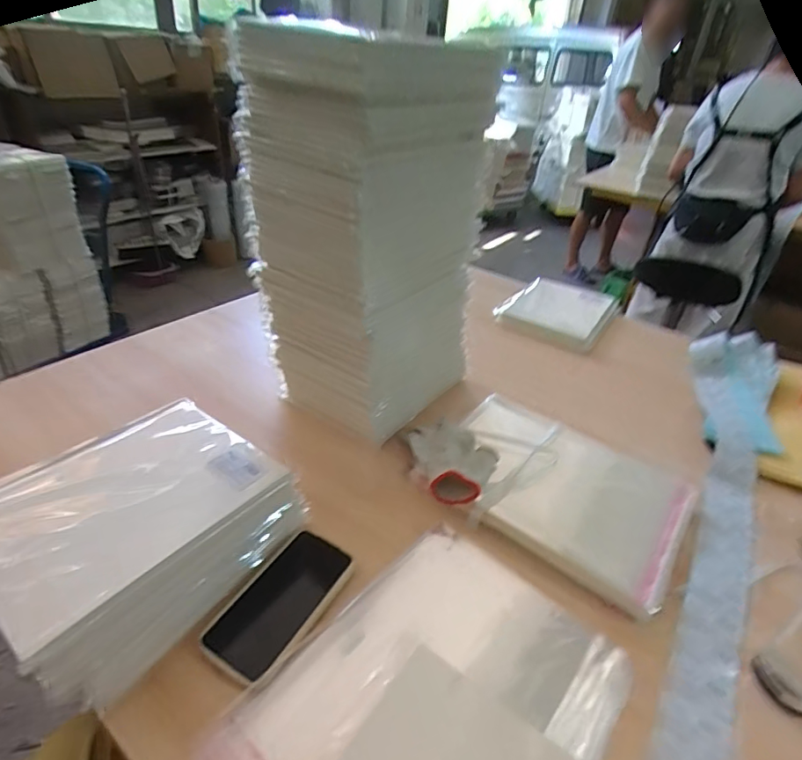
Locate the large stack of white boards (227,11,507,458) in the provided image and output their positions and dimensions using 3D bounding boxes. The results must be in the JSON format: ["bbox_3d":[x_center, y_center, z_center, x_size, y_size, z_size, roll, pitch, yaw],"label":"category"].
[{"bbox_3d":[-0.043,-0.190,0.707,0.230,0.466,0.280,26,39,29],"label":"large stack of white boards"}]

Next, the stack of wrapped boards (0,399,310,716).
[{"bbox_3d":[-0.277,0.157,0.519,0.217,0.116,0.270,24,38,26],"label":"stack of wrapped boards"}]

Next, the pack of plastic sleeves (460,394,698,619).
[{"bbox_3d":[0.215,0.141,0.681,0.319,0.028,0.239,26,39,28],"label":"pack of plastic sleeves"}]

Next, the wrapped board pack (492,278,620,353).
[{"bbox_3d":[0.381,-0.170,1.182,0.225,0.033,0.303,24,38,26],"label":"wrapped board pack"}]

